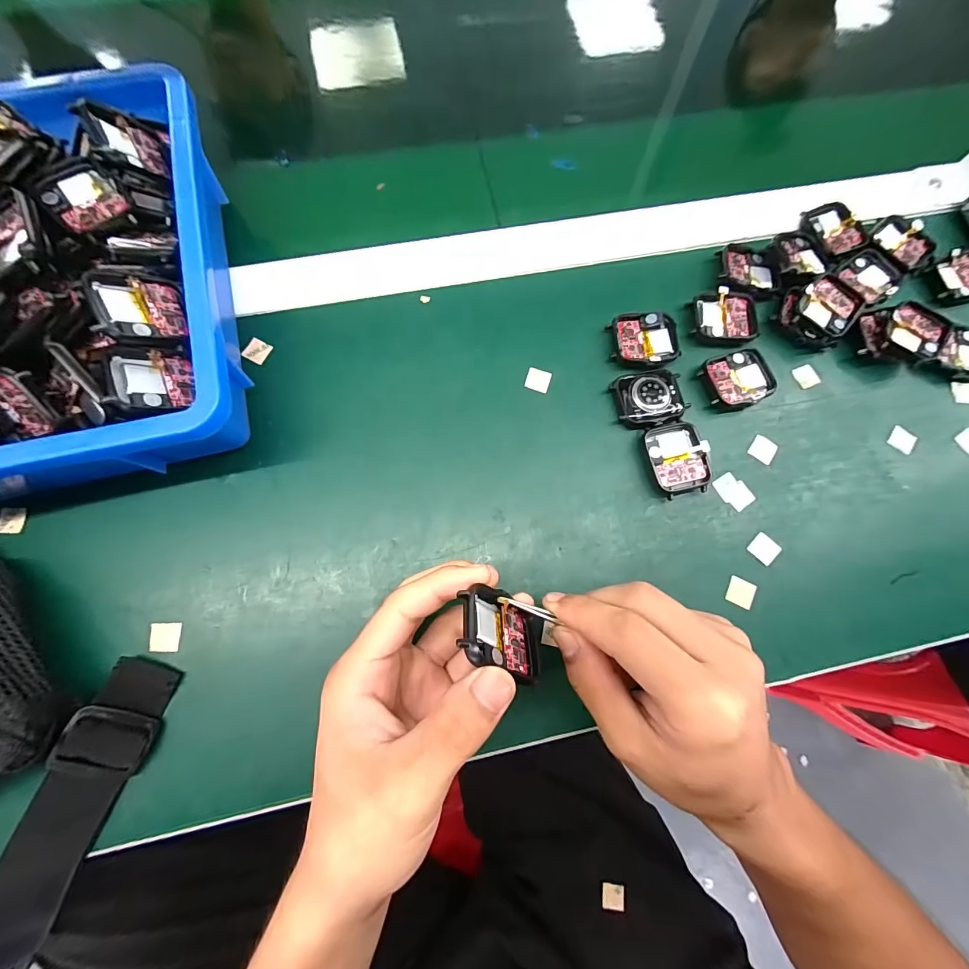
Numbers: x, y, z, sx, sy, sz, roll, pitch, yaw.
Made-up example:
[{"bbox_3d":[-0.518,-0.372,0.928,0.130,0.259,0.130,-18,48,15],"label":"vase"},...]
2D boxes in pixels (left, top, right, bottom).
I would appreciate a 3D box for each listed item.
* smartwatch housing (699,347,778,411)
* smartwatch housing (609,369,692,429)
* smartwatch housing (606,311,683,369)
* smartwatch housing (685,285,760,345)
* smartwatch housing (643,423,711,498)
[{"bbox_3d":[0.171,-0.071,0.277,0.044,0.007,0.038,-14,76,-6],"label":"smartwatch housing"},{"bbox_3d":[0.110,-0.058,0.272,0.045,0.009,0.039,-11,76,-5],"label":"smartwatch housing"},{"bbox_3d":[0.109,-0.098,0.281,0.045,0.008,0.038,0,75,-2],"label":"smartwatch housing"},{"bbox_3d":[0.168,-0.117,0.286,0.045,0.007,0.039,0,75,-2],"label":"smartwatch housing"},{"bbox_3d":[0.123,-0.017,0.264,0.035,0.013,0.046,-12,76,-5],"label":"smartwatch housing"}]

